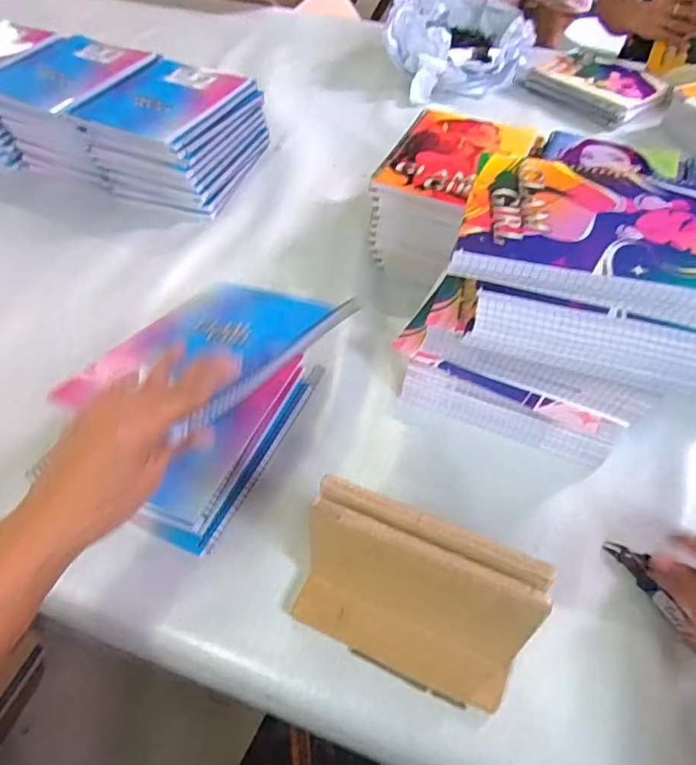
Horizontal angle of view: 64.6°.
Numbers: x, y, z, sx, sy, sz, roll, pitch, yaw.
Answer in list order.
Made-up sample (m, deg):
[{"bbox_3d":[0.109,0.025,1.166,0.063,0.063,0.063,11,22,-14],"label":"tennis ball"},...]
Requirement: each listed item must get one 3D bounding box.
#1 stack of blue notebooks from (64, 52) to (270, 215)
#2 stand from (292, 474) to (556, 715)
[{"bbox_3d":[-0.232,-0.344,0.772,0.177,0.116,0.196,20,52,15],"label":"stack of blue notebooks"},{"bbox_3d":[0.043,0.145,0.373,0.153,0.112,0.071,20,52,15],"label":"stand"}]

